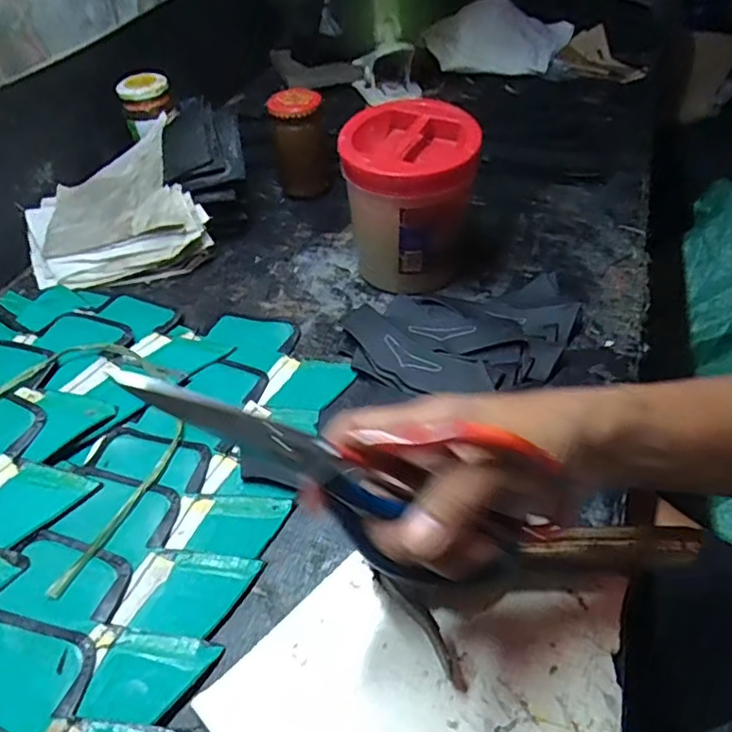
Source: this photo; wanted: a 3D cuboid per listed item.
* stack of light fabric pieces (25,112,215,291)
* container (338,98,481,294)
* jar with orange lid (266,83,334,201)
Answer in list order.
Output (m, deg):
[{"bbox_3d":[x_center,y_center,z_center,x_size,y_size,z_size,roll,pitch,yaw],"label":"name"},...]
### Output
[{"bbox_3d":[-0.279,-0.168,0.649,0.176,0.080,0.203,-22,46,-15],"label":"stack of light fabric pieces"},{"bbox_3d":[0.041,-0.150,0.552,0.113,0.138,0.107,-2,44,6],"label":"container"},{"bbox_3d":[-0.071,-0.244,0.673,0.056,0.120,0.056,-4,44,3],"label":"jar with orange lid"}]

